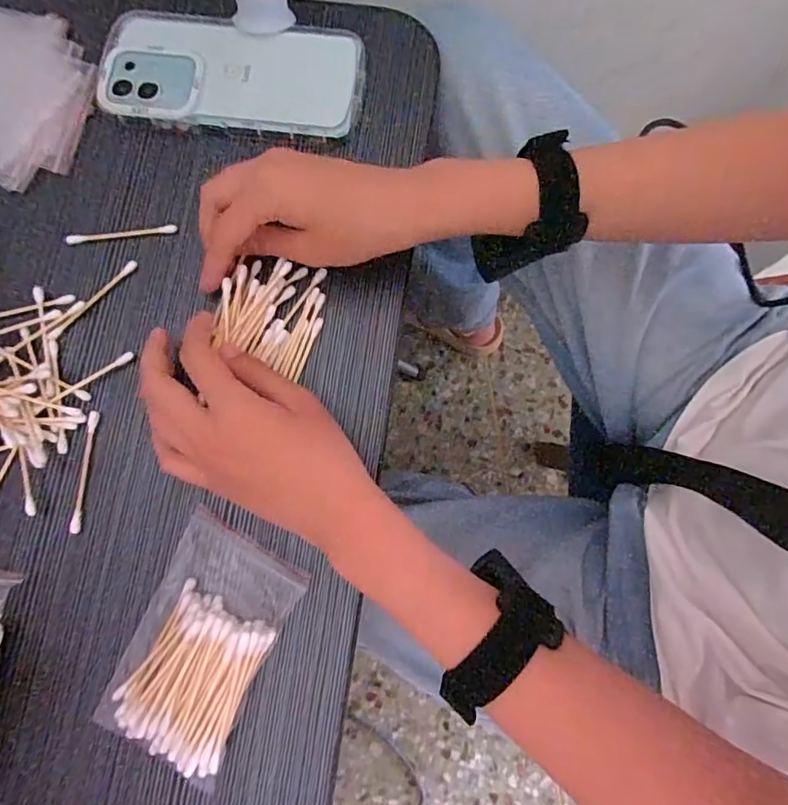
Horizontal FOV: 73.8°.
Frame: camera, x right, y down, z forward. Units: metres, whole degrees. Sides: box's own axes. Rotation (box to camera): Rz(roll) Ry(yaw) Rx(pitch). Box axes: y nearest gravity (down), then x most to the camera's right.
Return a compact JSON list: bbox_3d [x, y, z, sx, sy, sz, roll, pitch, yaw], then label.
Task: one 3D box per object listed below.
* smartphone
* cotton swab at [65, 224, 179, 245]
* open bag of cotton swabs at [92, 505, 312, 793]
[{"bbox_3d":[-0.104,-0.215,0.343,0.164,0.013,0.076,5,79,2],"label":"smartphone"},{"bbox_3d":[-0.172,-0.106,0.332,0.069,0.006,0.005,-6,79,0],"label":"cotton swab"},{"bbox_3d":[-0.102,0.127,0.281,0.074,0.016,0.116,24,81,6],"label":"open bag of cotton swabs"}]

